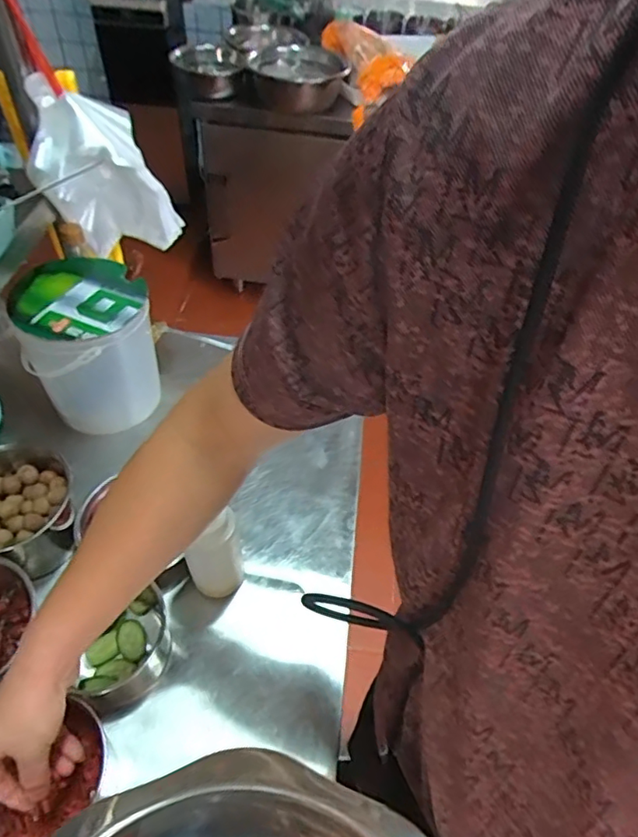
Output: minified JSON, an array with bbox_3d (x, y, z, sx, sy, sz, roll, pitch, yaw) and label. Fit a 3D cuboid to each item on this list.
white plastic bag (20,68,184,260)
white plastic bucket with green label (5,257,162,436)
[{"bbox_3d":[-0.291,-0.324,0.776,0.169,0.225,0.130,-5,50,-8],"label":"white plastic bag"},{"bbox_3d":[-0.334,-0.106,0.819,0.166,0.205,0.154,2,50,-2],"label":"white plastic bucket with green label"}]

